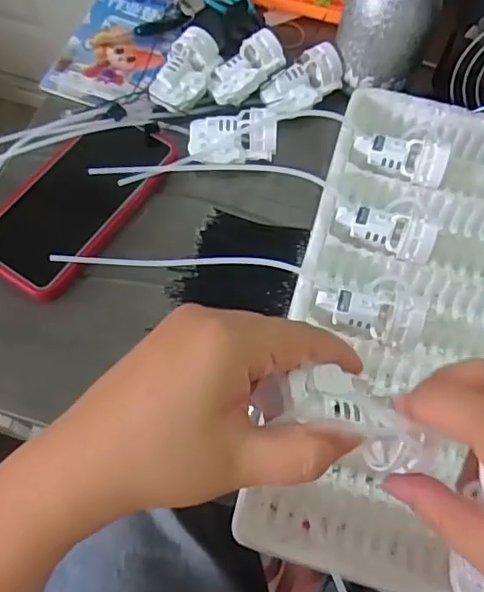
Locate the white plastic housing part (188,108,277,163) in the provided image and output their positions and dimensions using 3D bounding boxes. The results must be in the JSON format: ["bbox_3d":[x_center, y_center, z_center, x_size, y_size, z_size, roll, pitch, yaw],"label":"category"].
[{"bbox_3d":[-0.007,-0.126,0.439,0.065,0.025,0.037,-4,66,-4],"label":"white plastic housing part"}]

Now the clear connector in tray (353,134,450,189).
[{"bbox_3d":[0.117,-0.105,0.413,0.066,0.026,0.025,24,67,9],"label":"clear connector in tray"}]

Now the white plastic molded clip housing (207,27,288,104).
[{"bbox_3d":[0.003,-0.186,0.464,0.067,0.021,0.035,-36,72,-17],"label":"white plastic molded clip housing"}]

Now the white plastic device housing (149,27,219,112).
[{"bbox_3d":[-0.046,-0.183,0.459,0.037,0.023,0.067,18,66,6],"label":"white plastic device housing"}]

